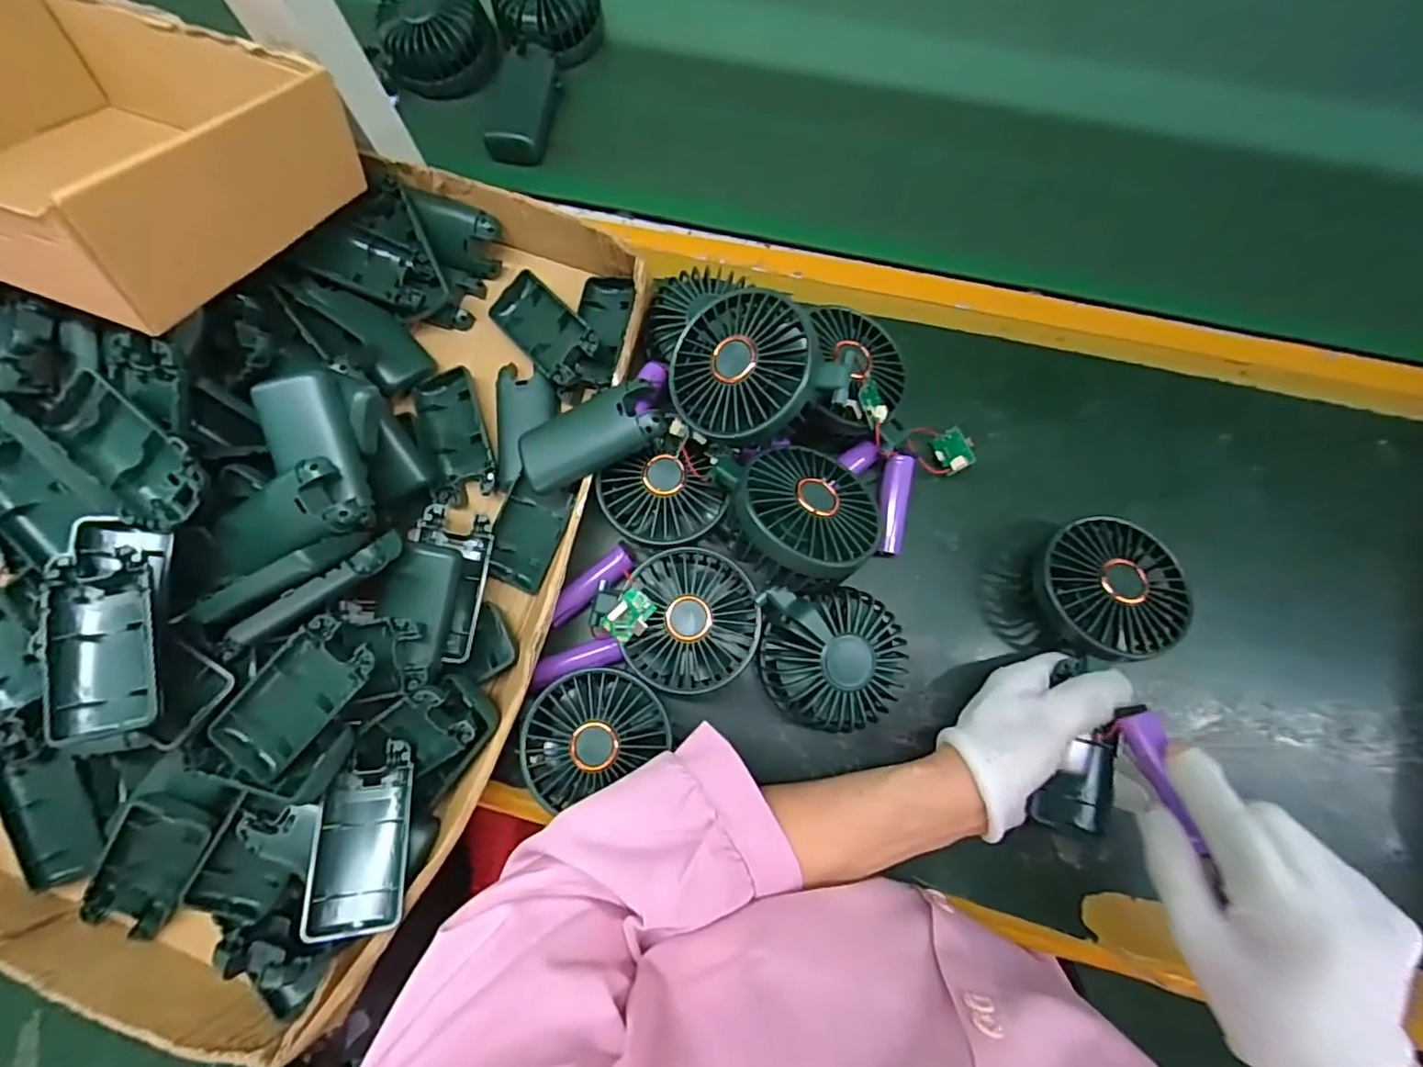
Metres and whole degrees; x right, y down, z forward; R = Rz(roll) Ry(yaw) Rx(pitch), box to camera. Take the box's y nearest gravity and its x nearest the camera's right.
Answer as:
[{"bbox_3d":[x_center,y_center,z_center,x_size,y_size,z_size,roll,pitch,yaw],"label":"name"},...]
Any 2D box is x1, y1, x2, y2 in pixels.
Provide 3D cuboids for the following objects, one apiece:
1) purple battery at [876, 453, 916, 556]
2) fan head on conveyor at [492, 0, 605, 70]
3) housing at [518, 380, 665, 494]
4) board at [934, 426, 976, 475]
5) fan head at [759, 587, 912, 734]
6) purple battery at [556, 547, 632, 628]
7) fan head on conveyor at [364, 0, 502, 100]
[{"bbox_3d":[0.124,-0.020,0.405,0.019,0.019,0.065,9,87,2],"label":"purple battery"},{"bbox_3d":[-0.136,-0.438,0.499,0.084,0.046,0.077,-17,76,-4],"label":"fan head on conveyor"},{"bbox_3d":[-0.074,-0.060,0.366,0.088,0.013,0.038,-24,76,11],"label":"housing"},{"bbox_3d":[0.166,-0.057,0.409,0.023,0.006,0.034,-30,48,22],"label":"board"},{"bbox_3d":[0.076,0.077,0.368,0.088,0.059,0.079,-3,76,0],"label":"fan head"},{"bbox_3d":[-0.080,0.034,0.390,0.063,0.014,0.018,-38,78,-8],"label":"purple battery"},{"bbox_3d":[-0.227,-0.410,0.493,0.098,0.043,0.072,-2,76,0],"label":"fan head on conveyor"}]

